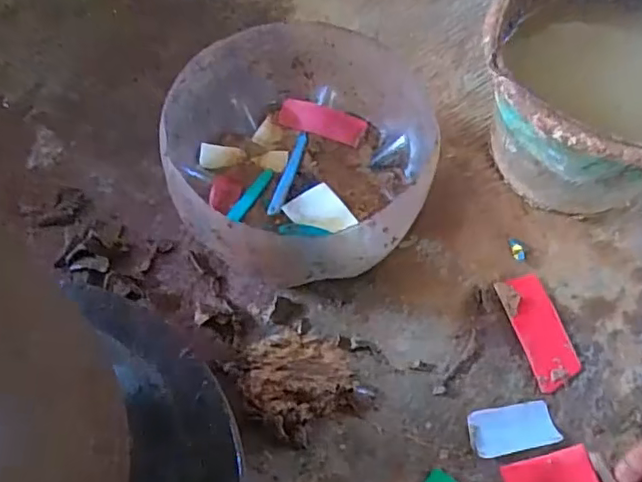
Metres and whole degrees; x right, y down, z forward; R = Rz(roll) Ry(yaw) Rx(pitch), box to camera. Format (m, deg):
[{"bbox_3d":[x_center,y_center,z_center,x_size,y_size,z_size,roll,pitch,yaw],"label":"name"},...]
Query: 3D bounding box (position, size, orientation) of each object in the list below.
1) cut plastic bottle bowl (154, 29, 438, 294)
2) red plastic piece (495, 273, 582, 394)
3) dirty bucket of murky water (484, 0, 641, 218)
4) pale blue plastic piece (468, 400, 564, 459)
[{"bbox_3d":[-0.021,-0.076,0.566,0.234,0.127,0.251,1,62,-2],"label":"cut plastic bottle bowl"},{"bbox_3d":[0.209,0.084,0.560,0.047,0.006,0.110,-15,65,-8],"label":"red plastic piece"},{"bbox_3d":[0.273,-0.134,0.585,0.246,0.166,0.244,1,62,-2],"label":"dirty bucket of murky water"},{"bbox_3d":[0.169,0.165,0.514,0.074,0.009,0.039,-8,63,-6],"label":"pale blue plastic piece"}]

